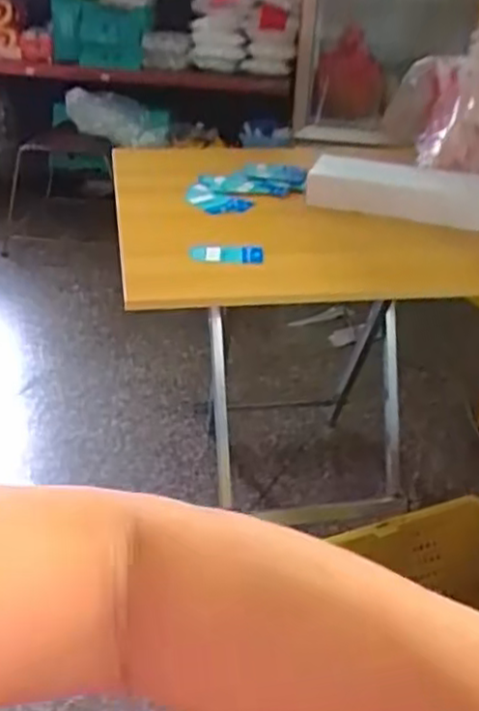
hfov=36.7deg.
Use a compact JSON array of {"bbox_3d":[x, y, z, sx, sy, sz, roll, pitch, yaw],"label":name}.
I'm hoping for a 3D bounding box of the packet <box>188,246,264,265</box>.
[{"bbox_3d":[-0.018,-0.131,0.924,0.094,0.020,0.022,5,31,5],"label":"packet"}]

